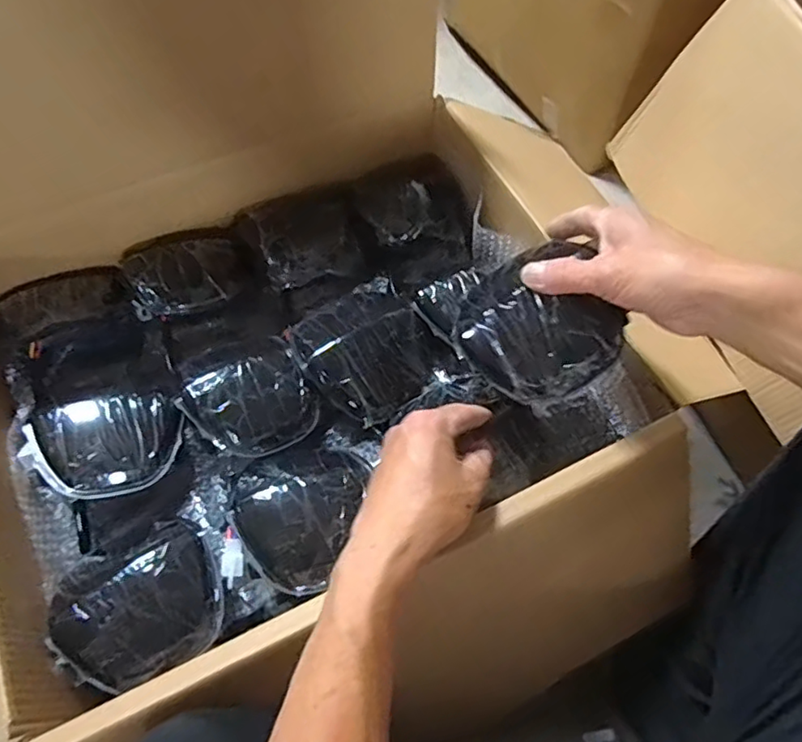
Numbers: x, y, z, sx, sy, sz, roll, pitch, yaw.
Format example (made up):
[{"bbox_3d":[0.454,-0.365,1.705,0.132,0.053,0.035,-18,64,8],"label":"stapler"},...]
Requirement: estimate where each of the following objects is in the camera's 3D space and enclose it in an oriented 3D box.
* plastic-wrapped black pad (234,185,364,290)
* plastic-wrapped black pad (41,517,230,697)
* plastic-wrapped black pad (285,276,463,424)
[{"bbox_3d":[-0.103,-0.144,0.623,0.116,0.040,0.108,-23,66,-13],"label":"plastic-wrapped black pad"},{"bbox_3d":[-0.202,0.180,0.453,0.121,0.032,0.102,-26,66,-14],"label":"plastic-wrapped black pad"},{"bbox_3d":[-0.026,-0.024,0.580,0.126,0.073,0.137,41,68,18],"label":"plastic-wrapped black pad"}]

